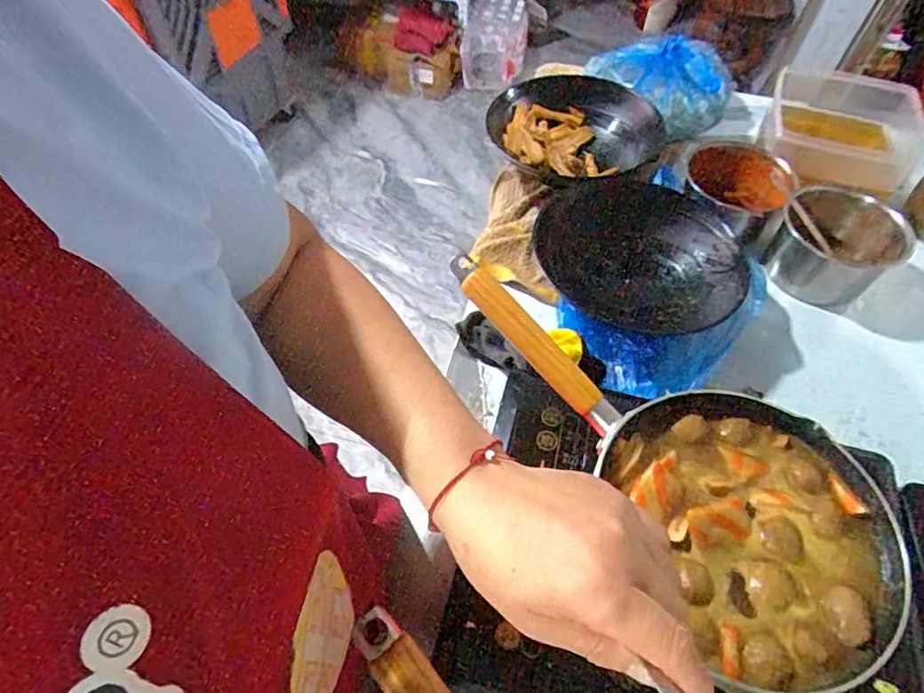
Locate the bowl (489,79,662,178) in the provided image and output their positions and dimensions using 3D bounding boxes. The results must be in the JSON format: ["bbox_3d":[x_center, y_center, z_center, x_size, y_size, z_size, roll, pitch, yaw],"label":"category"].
[{"bbox_3d":[0.159,-0.307,0.781,0.214,0.065,0.233,0,56,0],"label":"bowl"}]

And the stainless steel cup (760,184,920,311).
[{"bbox_3d":[0.435,-0.120,0.641,0.112,0.077,0.132,-39,65,-23],"label":"stainless steel cup"}]

